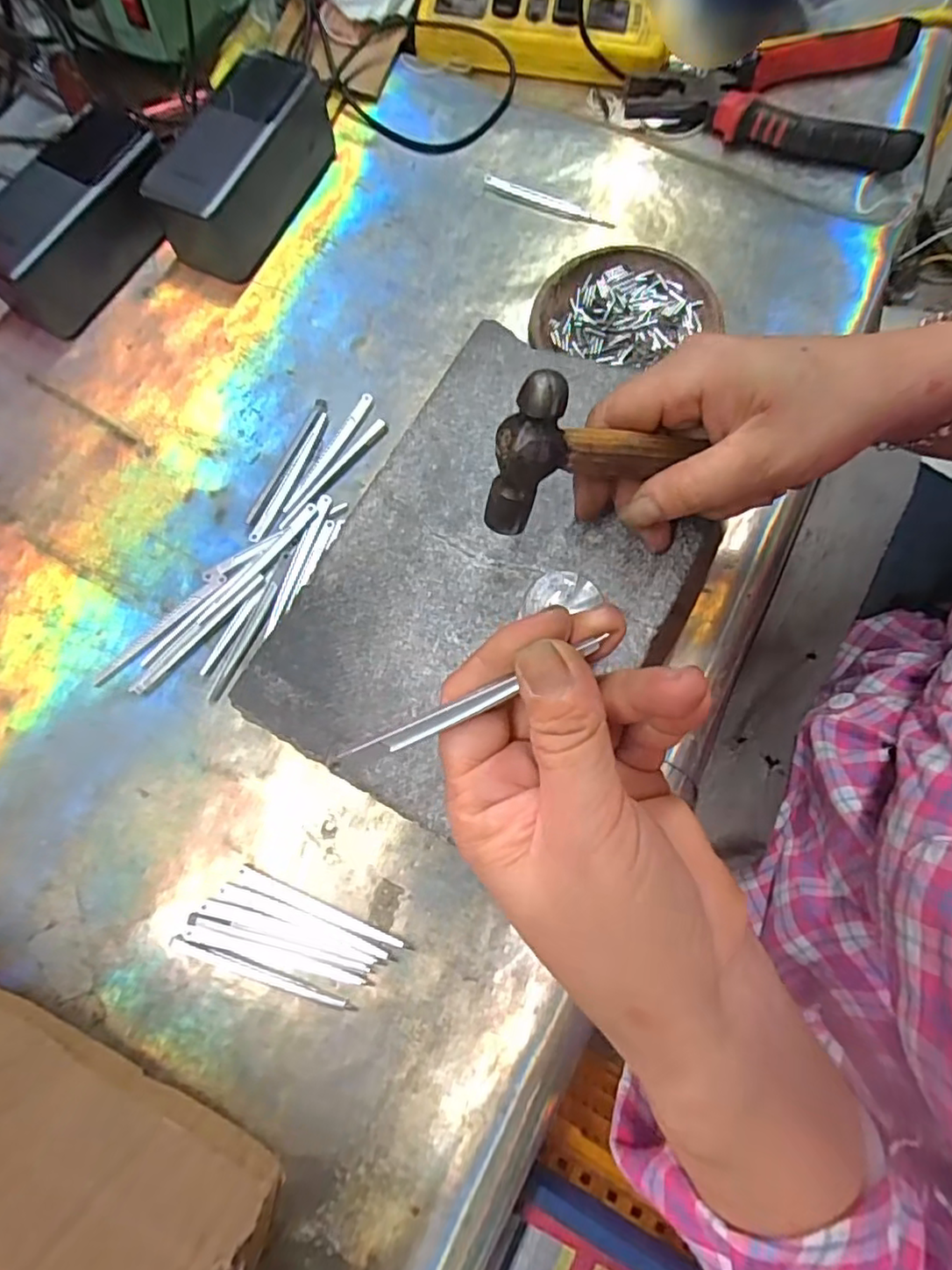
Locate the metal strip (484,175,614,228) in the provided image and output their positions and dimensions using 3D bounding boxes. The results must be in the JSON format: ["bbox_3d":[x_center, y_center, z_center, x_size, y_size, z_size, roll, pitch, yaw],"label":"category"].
[{"bbox_3d":[0.048,-0.289,0.410,0.092,0.005,0.009,25,78,8],"label":"metal strip"}]

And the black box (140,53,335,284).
[{"bbox_3d":[-0.151,-0.300,0.393,0.058,0.057,0.126,26,78,8],"label":"black box"}]

